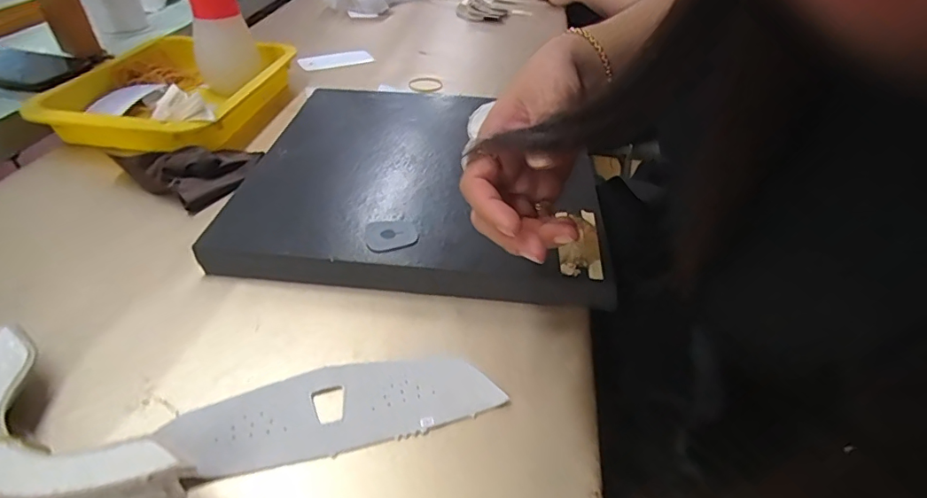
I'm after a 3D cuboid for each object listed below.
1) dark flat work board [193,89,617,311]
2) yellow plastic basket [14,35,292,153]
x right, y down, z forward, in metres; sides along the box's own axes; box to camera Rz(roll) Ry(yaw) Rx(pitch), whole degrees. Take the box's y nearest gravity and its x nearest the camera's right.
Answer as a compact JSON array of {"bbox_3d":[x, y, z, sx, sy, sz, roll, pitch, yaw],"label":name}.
[{"bbox_3d":[-0.034,-0.076,0.445,0.299,0.033,0.268,4,46,3],"label":"dark flat work board"},{"bbox_3d":[-0.319,-0.182,0.564,0.200,0.044,0.249,9,40,5],"label":"yellow plastic basket"}]

